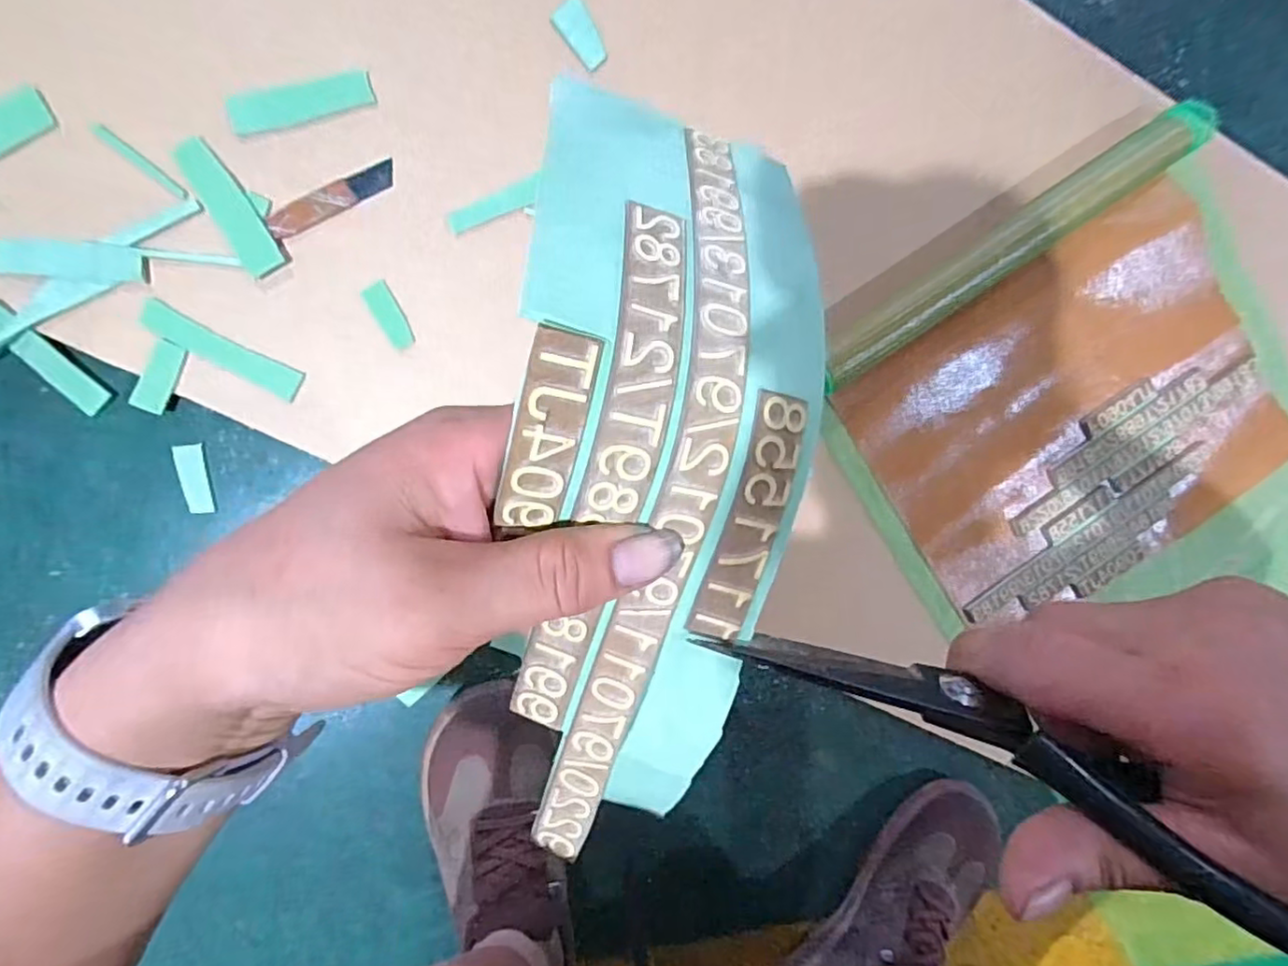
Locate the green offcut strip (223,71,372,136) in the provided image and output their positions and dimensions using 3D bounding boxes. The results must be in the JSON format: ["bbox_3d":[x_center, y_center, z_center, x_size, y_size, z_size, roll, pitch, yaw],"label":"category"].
[{"bbox_3d":[-0.229,-0.256,0.425,0.093,0.004,0.025,-17,98,-5],"label":"green offcut strip"}]

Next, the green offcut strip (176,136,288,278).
[{"bbox_3d":[-0.276,-0.185,0.423,0.027,0.004,0.090,-29,99,-3],"label":"green offcut strip"}]

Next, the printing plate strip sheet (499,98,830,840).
[{"bbox_3d":[0.005,0.004,0.174,0.077,0.052,0.219,4,95,-8],"label":"printing plate strip sheet"}]

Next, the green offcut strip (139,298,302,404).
[{"bbox_3d":[-0.288,-0.090,0.434,0.104,0.005,0.022,27,92,-10],"label":"green offcut strip"}]

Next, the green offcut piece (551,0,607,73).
[{"bbox_3d":[-0.043,-0.316,0.446,0.027,0.005,0.045,-40,100,-2],"label":"green offcut piece"}]

